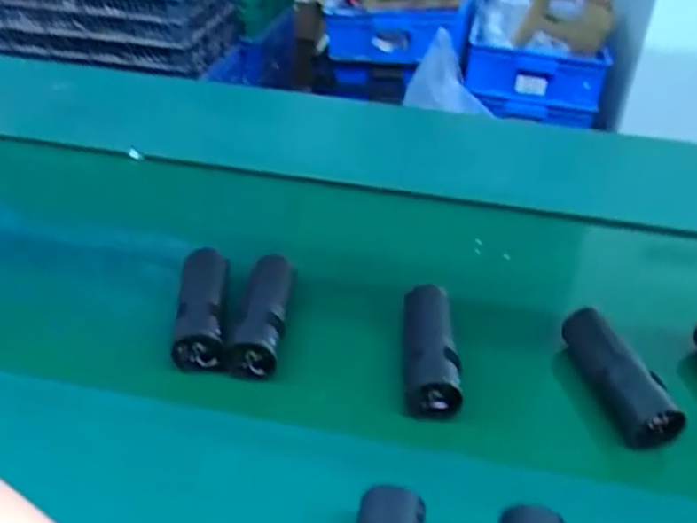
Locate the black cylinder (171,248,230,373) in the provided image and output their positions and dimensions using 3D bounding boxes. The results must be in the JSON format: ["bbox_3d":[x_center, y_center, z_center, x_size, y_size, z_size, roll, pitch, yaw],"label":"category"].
[{"bbox_3d":[-0.164,0.045,0.787,0.062,0.048,0.156,-3,49,-5],"label":"black cylinder"}]

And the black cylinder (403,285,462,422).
[{"bbox_3d":[0.085,0.086,0.752,0.061,0.059,0.165,2,35,3],"label":"black cylinder"}]

